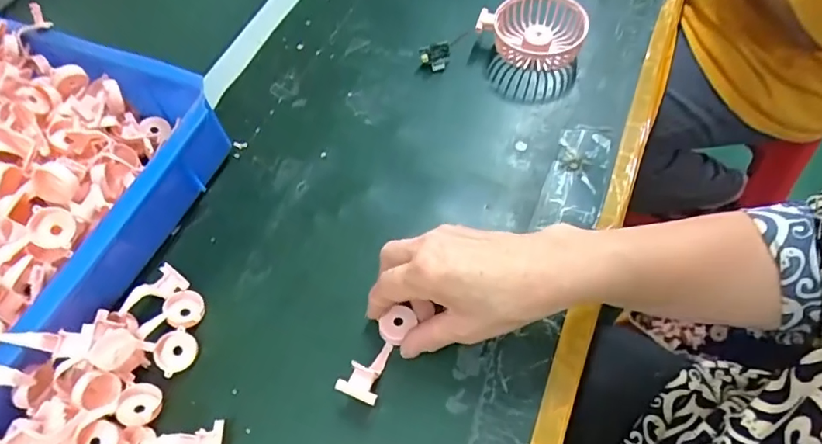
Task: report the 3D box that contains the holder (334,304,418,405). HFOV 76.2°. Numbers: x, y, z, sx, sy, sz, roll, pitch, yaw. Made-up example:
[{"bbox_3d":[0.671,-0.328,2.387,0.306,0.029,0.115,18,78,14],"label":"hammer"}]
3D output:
[{"bbox_3d":[-0.022,0.095,0.374,0.027,0.025,0.072,23,52,17],"label":"holder"}]

